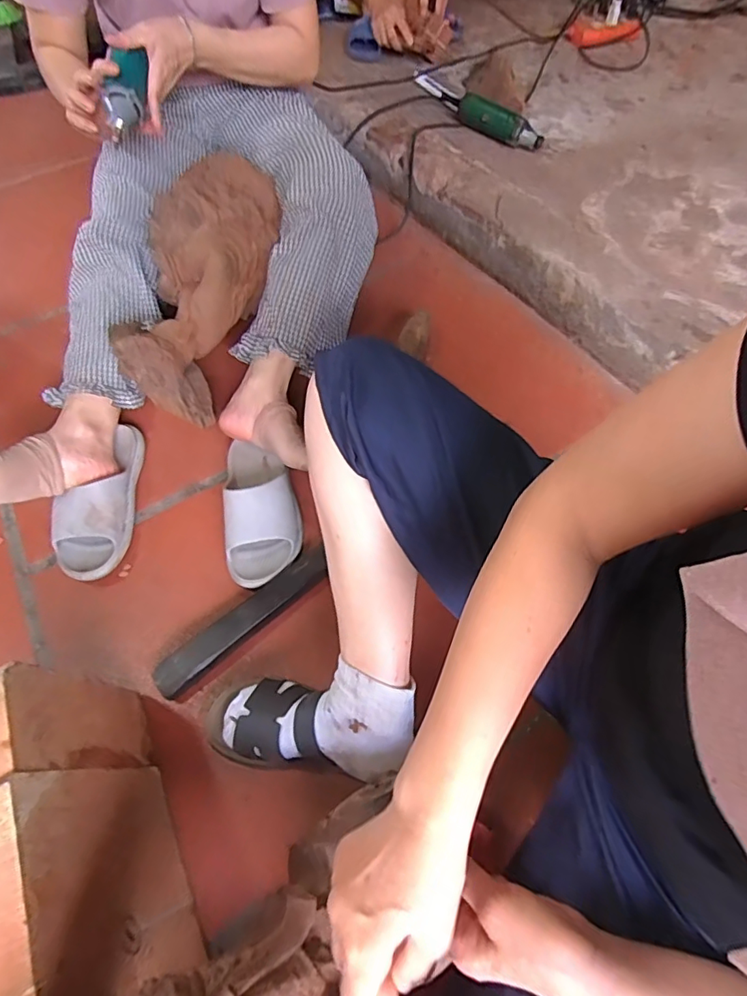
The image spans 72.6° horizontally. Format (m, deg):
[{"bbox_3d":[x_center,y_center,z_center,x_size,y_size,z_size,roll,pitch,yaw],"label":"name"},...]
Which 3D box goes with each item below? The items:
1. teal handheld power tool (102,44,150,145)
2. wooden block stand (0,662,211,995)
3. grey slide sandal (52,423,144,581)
[{"bbox_3d":[-0.345,-0.554,0.700,0.047,0.038,0.141,4,77,5],"label":"teal handheld power tool"},{"bbox_3d":[-0.229,0.352,0.431,0.064,0.220,0.413,-25,63,-11],"label":"wooden block stand"},{"bbox_3d":[-0.399,-0.008,0.733,0.094,0.054,0.251,-4,61,1],"label":"grey slide sandal"}]

